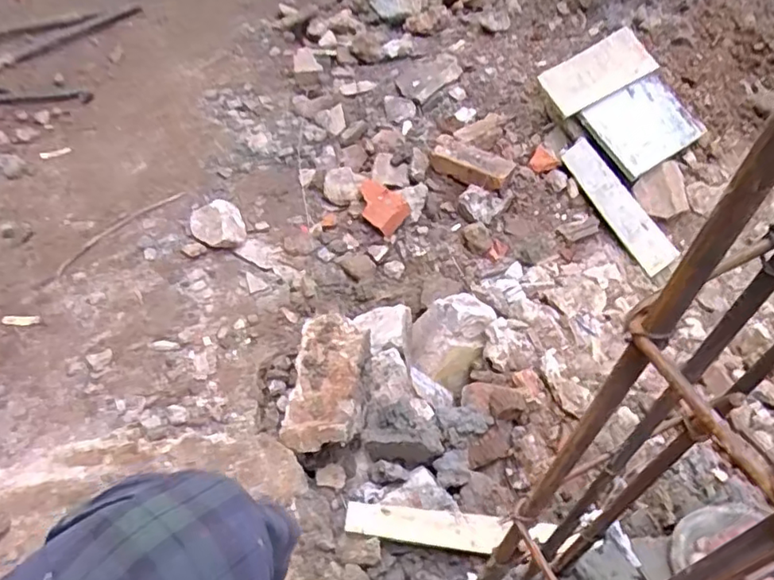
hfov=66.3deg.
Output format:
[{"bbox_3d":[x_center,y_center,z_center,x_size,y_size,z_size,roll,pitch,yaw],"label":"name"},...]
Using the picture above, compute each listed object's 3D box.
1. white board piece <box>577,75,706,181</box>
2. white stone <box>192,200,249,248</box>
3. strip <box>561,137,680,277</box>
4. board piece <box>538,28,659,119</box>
[{"bbox_3d":[0.537,-0.346,1.242,0.250,0.016,0.169,-32,90,-16],"label":"white board piece"},{"bbox_3d":[-0.320,-0.122,1.123,0.098,0.050,0.093,-13,52,-17],"label":"white stone"},{"bbox_3d":[0.469,-0.171,1.201,0.067,0.010,0.304,-36,83,8],"label":"strip"},{"bbox_3d":[0.442,-0.453,1.235,0.298,0.018,0.110,-34,93,-22],"label":"board piece"}]

